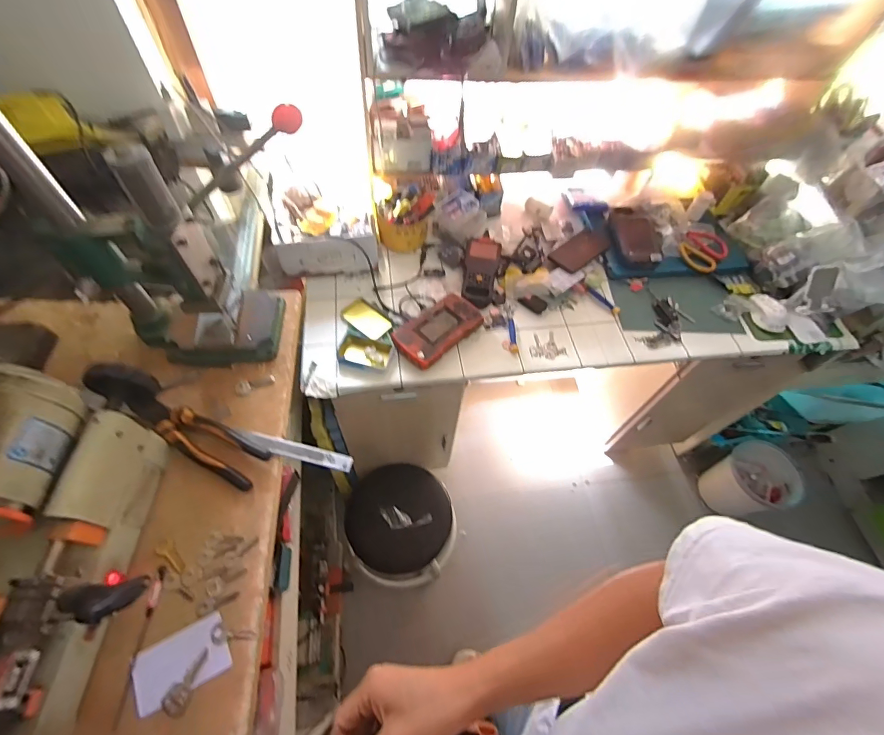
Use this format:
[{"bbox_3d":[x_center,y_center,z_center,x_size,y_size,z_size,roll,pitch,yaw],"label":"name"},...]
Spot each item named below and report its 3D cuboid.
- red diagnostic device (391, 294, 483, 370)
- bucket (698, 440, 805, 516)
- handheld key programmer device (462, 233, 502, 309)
[{"bbox_3d":[-0.009,-0.076,0.826,0.104,0.036,0.176,42,64,19],"label":"red diagnostic device"},{"bbox_3d":[0.979,0.371,1.340,0.190,0.231,0.202,2,58,-4],"label":"bucket"},{"bbox_3d":[0.085,-0.211,0.912,0.074,0.041,0.194,9,58,1],"label":"handheld key programmer device"}]

